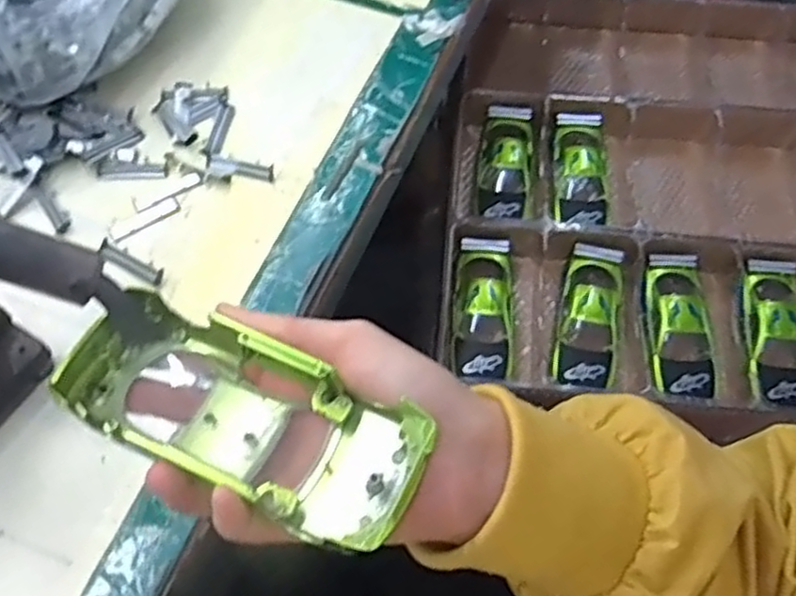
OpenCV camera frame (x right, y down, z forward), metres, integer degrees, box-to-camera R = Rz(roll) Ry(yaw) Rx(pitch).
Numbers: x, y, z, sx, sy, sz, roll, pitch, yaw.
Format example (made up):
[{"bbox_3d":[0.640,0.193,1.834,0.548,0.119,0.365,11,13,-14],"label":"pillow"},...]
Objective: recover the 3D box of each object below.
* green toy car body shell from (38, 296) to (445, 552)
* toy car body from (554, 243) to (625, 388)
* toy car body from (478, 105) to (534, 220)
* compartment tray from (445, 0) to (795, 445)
[{"bbox_3d":[-0.054,0.041,0.259,0.132,0.036,0.052,21,63,19],"label":"green toy car body shell"},{"bbox_3d":[0.161,0.018,0.622,0.054,0.038,0.127,11,62,6],"label":"toy car body"},{"bbox_3d":[0.101,-0.121,0.702,0.046,0.041,0.122,4,61,2],"label":"toy car body"},{"bbox_3d":[0.381,-0.094,0.680,0.633,0.080,0.461,5,61,3],"label":"compartment tray"}]

